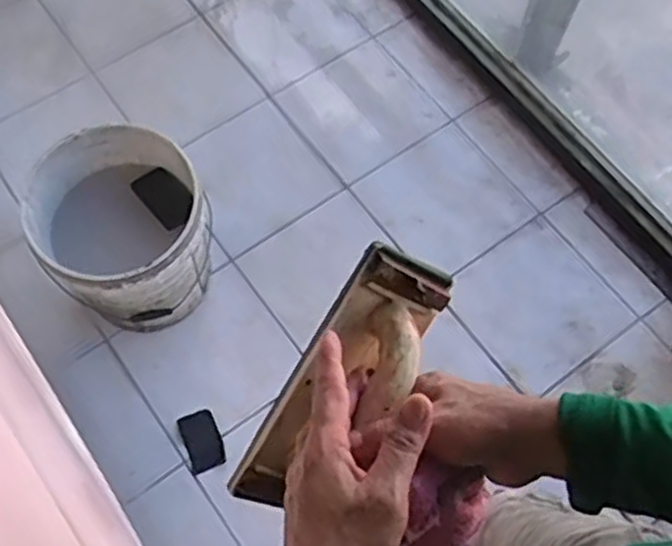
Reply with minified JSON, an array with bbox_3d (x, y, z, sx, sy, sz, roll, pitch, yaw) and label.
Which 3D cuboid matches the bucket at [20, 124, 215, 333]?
[{"bbox_3d":[-0.391,-0.062,1.493,0.314,0.334,0.296,0,67,-1],"label":"bucket"}]

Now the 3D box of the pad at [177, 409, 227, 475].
[{"bbox_3d":[-0.262,0.331,1.509,0.070,0.017,0.116,-21,66,-7],"label":"pad"}]

